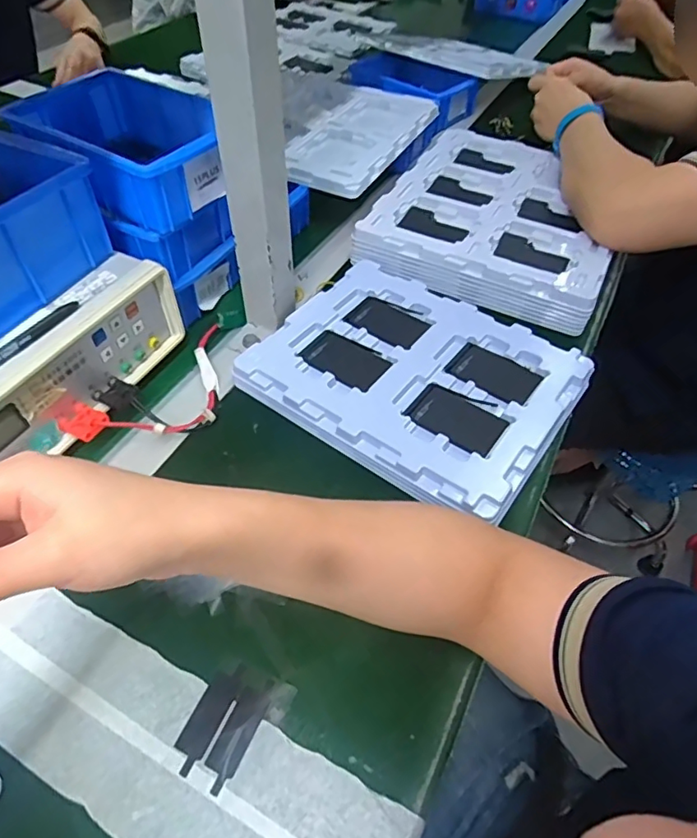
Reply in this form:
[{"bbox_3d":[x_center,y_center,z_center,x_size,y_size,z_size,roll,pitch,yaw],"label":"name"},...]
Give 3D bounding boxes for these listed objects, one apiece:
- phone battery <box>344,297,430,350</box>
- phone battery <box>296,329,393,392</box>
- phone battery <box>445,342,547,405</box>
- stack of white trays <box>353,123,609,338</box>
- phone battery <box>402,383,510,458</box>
[{"bbox_3d":[0.041,-0.102,0.562,0.082,0.006,0.056,28,54,21],"label":"phone battery"},{"bbox_3d":[-0.003,-0.059,0.526,0.081,0.008,0.054,28,55,21],"label":"phone battery"},{"bbox_3d":[0.140,-0.044,0.515,0.080,0.009,0.054,31,52,23],"label":"phone battery"},{"bbox_3d":[0.195,-0.261,0.677,0.274,0.046,0.313,23,53,17],"label":"stack of white trays"},{"bbox_3d":[0.098,-0.004,0.479,0.082,0.008,0.057,31,56,22],"label":"phone battery"}]

